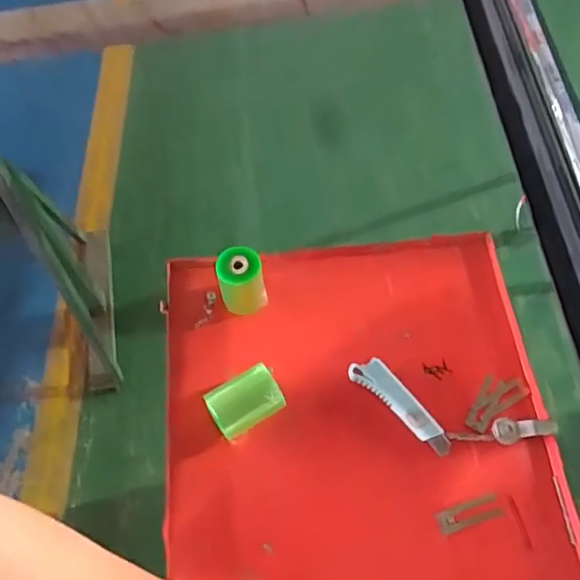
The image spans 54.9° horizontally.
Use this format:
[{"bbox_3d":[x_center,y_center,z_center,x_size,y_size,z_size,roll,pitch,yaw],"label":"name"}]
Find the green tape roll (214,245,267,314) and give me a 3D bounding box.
[{"bbox_3d":[-0.064,-0.013,0.742,0.057,0.074,0.064,-10,64,-3],"label":"green tape roll"}]

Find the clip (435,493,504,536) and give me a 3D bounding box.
[{"bbox_3d":[0.210,0.264,0.657,0.074,0.007,0.026,-16,64,-5],"label":"clip"}]

